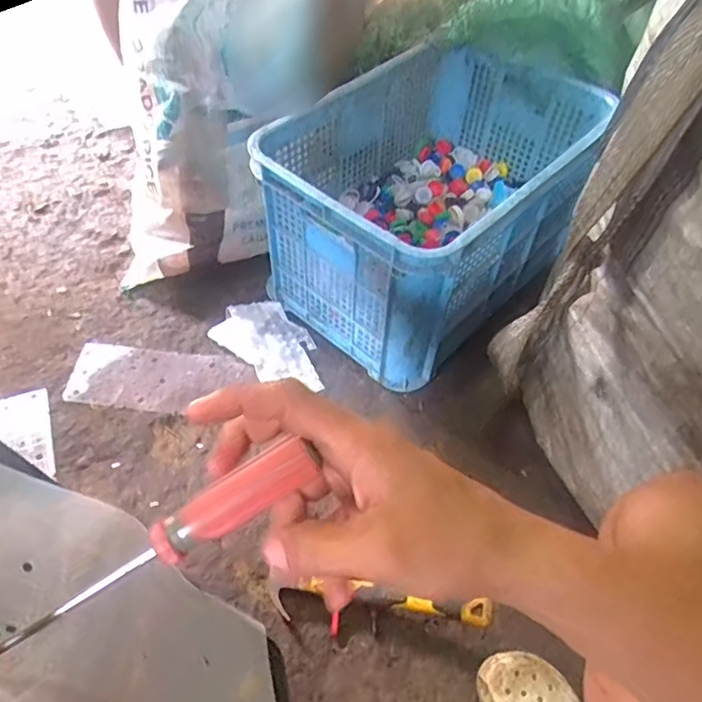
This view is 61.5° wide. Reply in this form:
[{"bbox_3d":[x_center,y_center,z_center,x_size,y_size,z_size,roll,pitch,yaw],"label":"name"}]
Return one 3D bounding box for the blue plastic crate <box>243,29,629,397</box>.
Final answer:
[{"bbox_3d":[0.124,-0.244,1.012,0.380,0.325,0.503,38,60,22],"label":"blue plastic crate"}]

